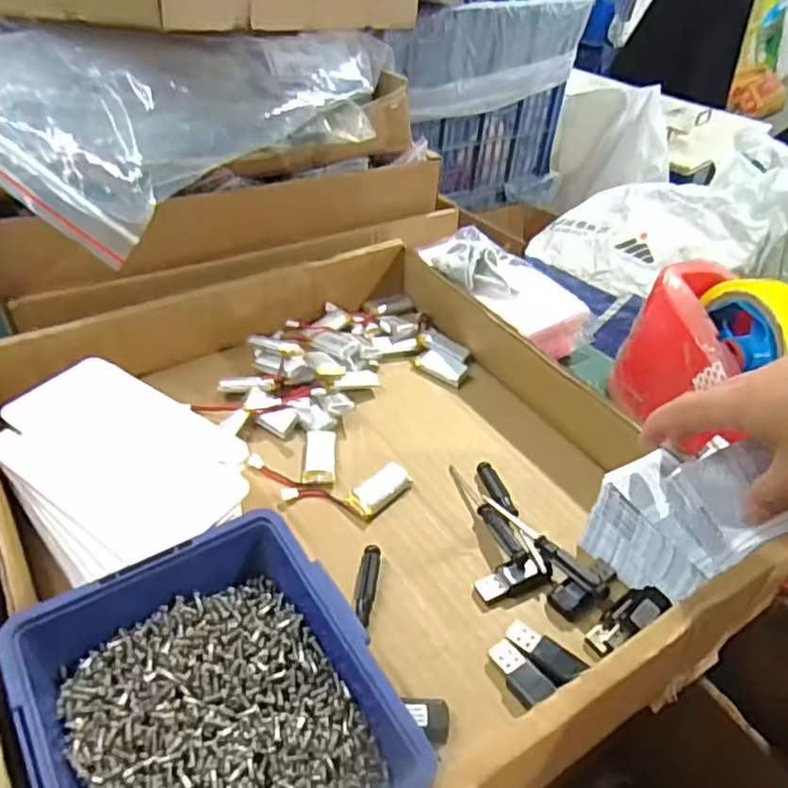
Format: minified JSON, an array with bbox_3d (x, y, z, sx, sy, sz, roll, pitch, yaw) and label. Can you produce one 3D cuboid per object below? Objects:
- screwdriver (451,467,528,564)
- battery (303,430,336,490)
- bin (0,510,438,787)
[{"bbox_3d":[0.055,0.068,0.387,0.012,0.012,0.082,-11,42,-18],"label":"screwdriver"},{"bbox_3d":[-0.047,0.041,0.416,0.019,0.010,0.045,2,40,-3],"label":"battery"},{"bbox_3d":[-0.069,0.133,0.261,0.128,0.062,0.137,-21,46,-28],"label":"bin"}]

